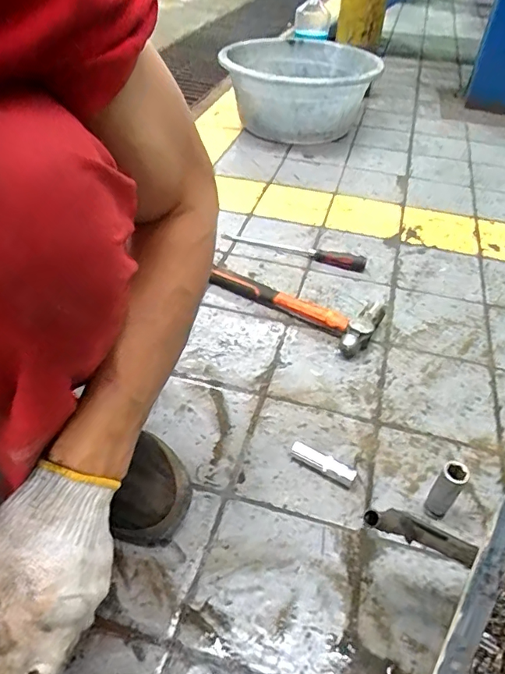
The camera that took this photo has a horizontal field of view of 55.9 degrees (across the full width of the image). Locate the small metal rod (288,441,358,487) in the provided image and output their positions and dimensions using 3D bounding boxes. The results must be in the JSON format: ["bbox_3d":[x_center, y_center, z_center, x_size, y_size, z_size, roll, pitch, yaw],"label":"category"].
[{"bbox_3d":[0.082,0.149,0.561,0.079,0.017,0.021,27,48,24],"label":"small metal rod"}]

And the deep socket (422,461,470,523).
[{"bbox_3d":[0.206,0.164,0.509,0.025,0.082,0.026,34,51,29],"label":"deep socket"}]

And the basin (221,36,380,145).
[{"bbox_3d":[0.136,-0.711,1.371,0.415,0.184,0.494,15,44,13],"label":"basin"}]

